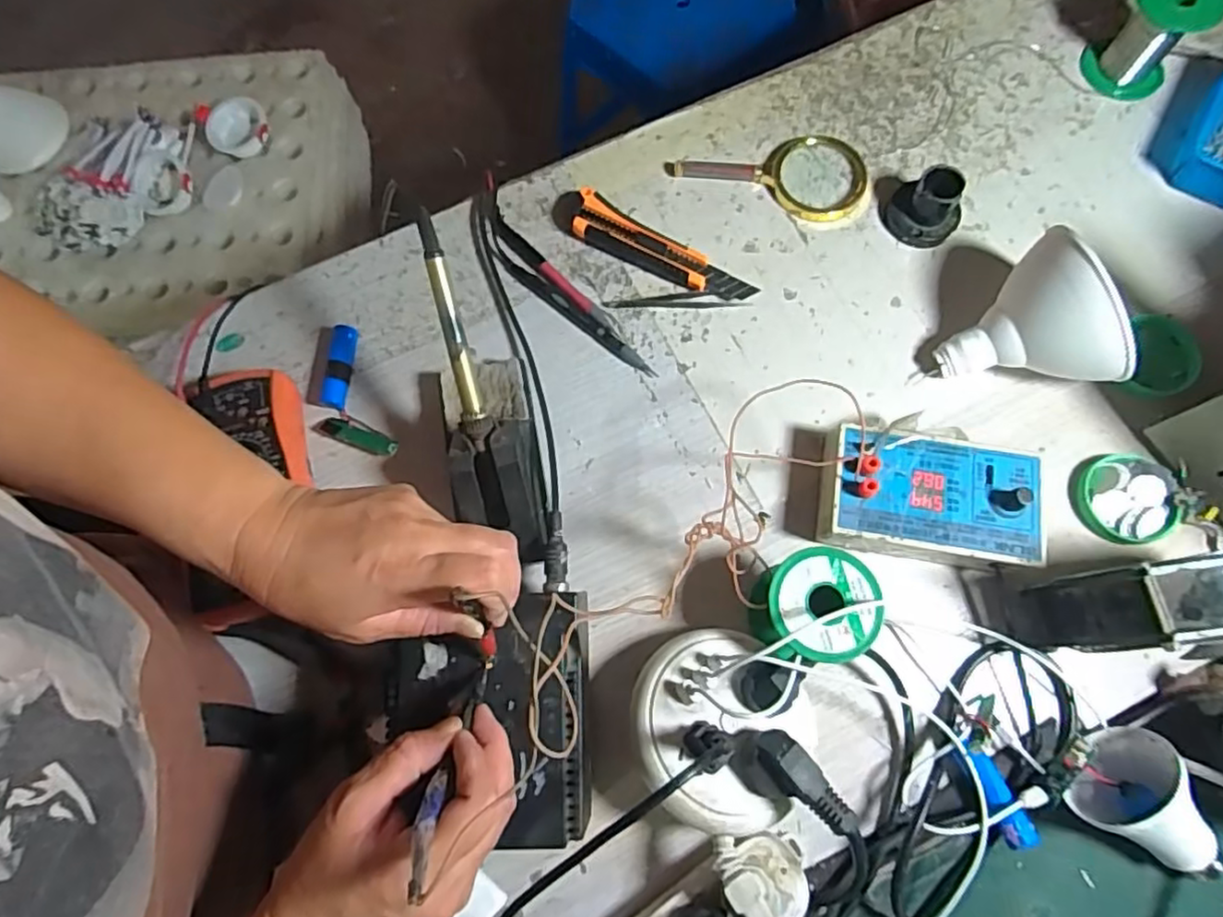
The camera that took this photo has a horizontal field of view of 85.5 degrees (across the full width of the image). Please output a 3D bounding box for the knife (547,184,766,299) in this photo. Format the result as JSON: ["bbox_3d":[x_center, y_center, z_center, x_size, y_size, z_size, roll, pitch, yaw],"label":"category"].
[{"bbox_3d":[0.031,-0.174,0.541,0.180,0.017,0.038,29,76,9],"label":"knife"}]

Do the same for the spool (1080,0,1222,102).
[{"bbox_3d":[0.455,-0.359,0.558,0.067,0.076,0.057,43,79,13],"label":"spool"}]

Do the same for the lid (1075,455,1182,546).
[{"bbox_3d":[0.367,0.028,0.469,0.066,0.019,0.062,0,73,1],"label":"lid"}]

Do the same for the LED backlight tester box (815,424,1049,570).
[{"bbox_3d":[0.217,0.028,0.458,0.145,0.053,0.082,7,73,5],"label":"LED backlight tester box"}]

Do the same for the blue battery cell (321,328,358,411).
[{"bbox_3d":[-0.212,-0.071,0.518,0.016,0.019,0.064,7,73,4],"label":"blue battery cell"}]

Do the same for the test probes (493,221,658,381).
[{"bbox_3d":[-0.037,-0.128,0.535,0.031,0.008,0.185,-42,77,-10],"label":"test probes"}]

